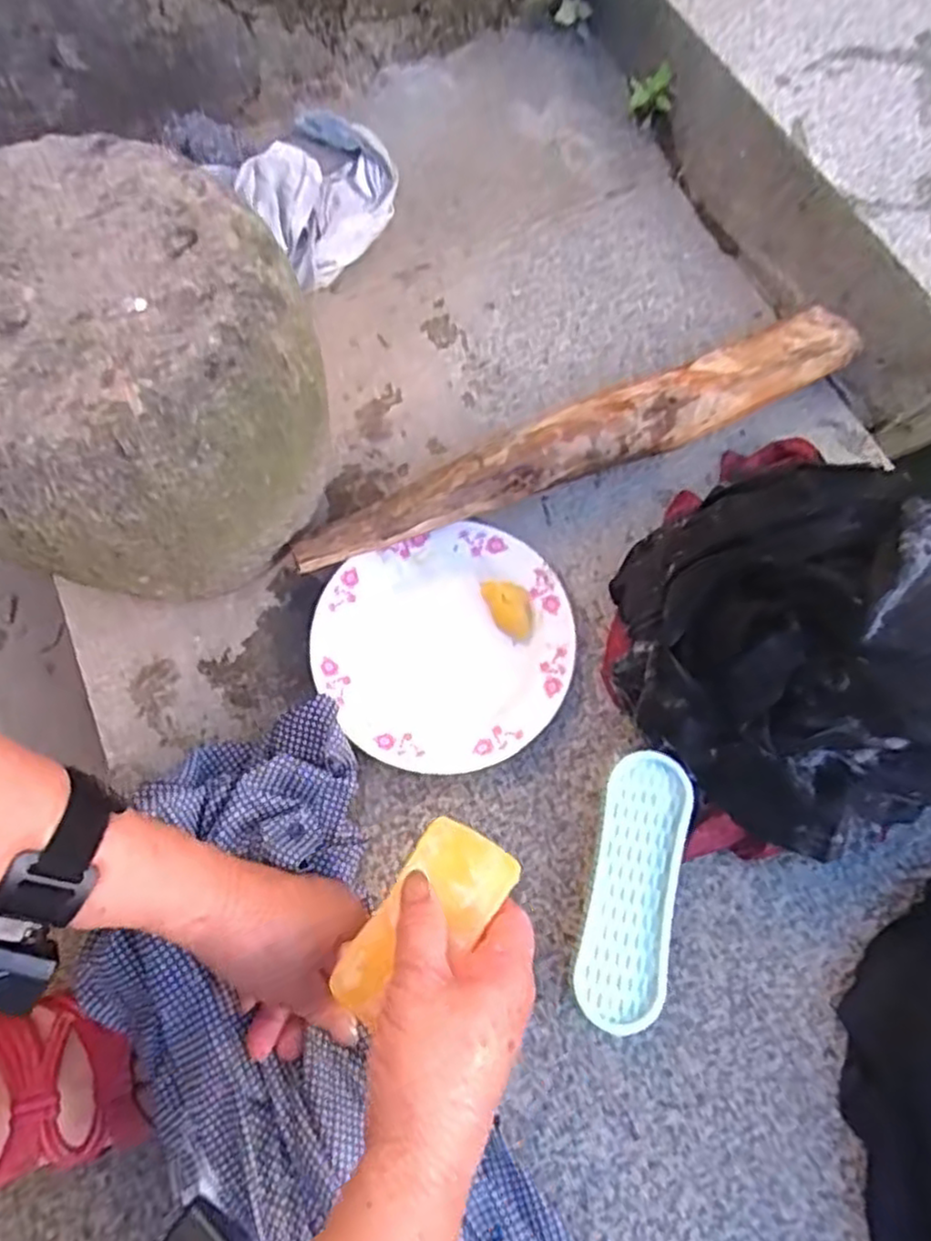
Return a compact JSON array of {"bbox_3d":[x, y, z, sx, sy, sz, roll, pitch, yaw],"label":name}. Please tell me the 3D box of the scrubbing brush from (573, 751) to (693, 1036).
[{"bbox_3d":[0.098,0.158,0.434,0.047,0.037,0.149,13,69,6],"label":"scrubbing brush"}]

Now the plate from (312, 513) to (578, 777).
[{"bbox_3d":[-0.013,0.019,0.495,0.167,0.020,0.161,0,71,1],"label":"plate"}]

